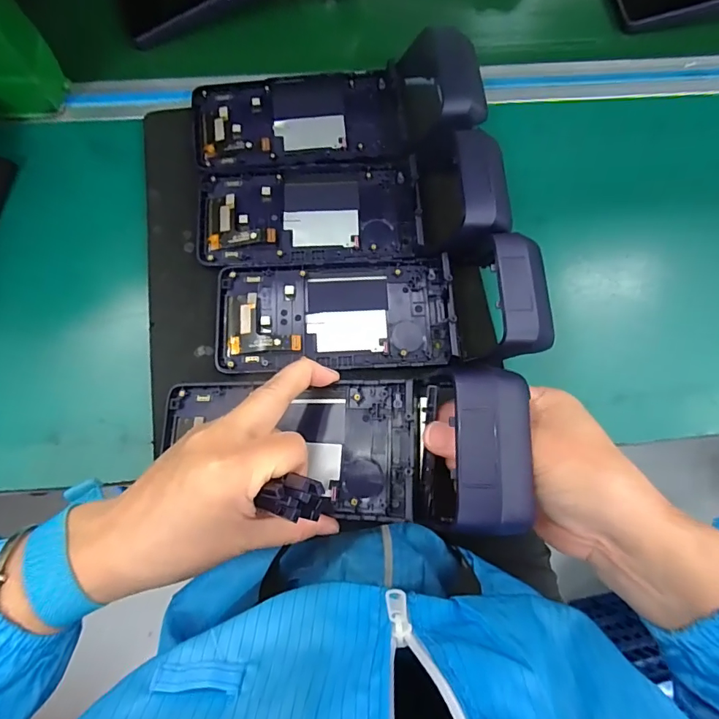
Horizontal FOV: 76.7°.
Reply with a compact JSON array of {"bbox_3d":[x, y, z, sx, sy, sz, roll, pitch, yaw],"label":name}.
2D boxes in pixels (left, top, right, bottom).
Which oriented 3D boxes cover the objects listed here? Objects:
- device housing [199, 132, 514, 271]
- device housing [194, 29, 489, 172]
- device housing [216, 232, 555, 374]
[{"bbox_3d":[-0.009,-0.115,0.326,0.222,0.047,0.088,-4,76,-3],"label":"device housing"},{"bbox_3d":[-0.019,-0.197,0.355,0.224,0.045,0.095,-4,77,11],"label":"device housing"},{"bbox_3d":[0.011,-0.035,0.305,0.221,0.050,0.082,-2,76,-2],"label":"device housing"}]

